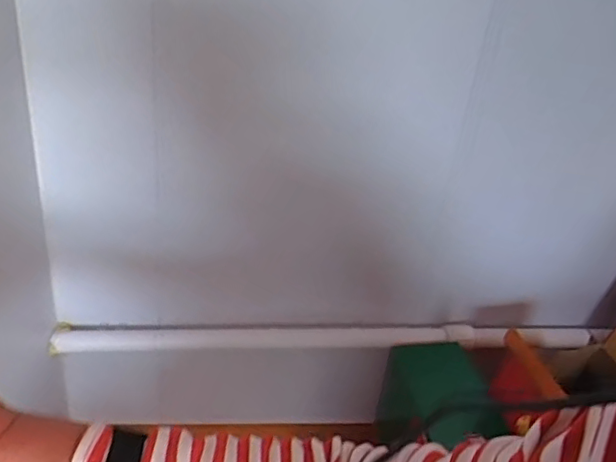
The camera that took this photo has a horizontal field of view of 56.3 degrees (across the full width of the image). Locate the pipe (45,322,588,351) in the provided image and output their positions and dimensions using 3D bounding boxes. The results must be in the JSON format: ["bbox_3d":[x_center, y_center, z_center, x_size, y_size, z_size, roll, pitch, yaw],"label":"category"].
[{"bbox_3d":[0.042,0.158,0.871,0.793,0.031,0.043,2,30,-8],"label":"pipe"}]

